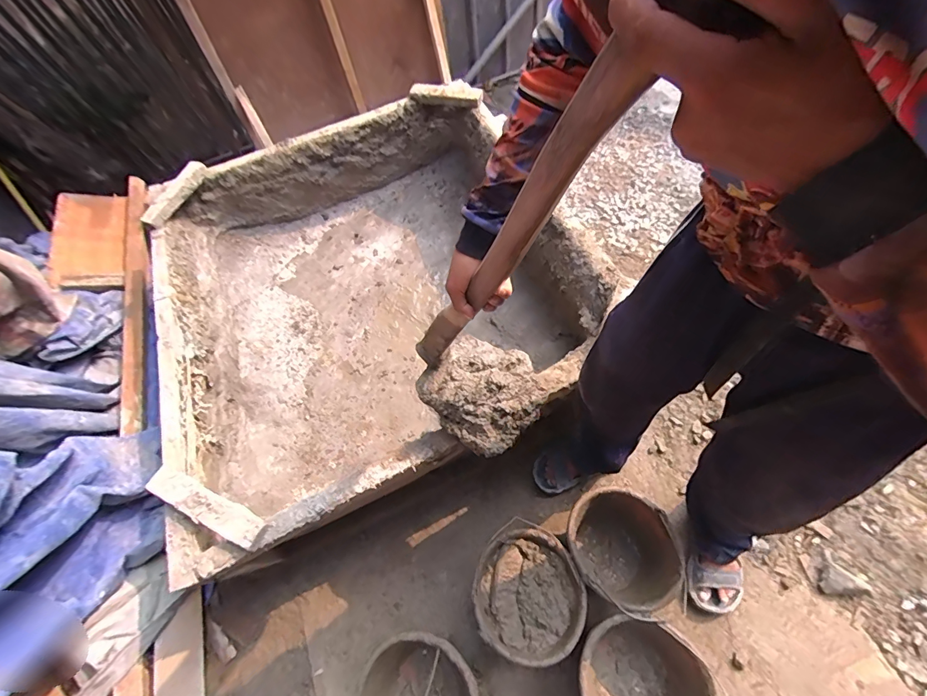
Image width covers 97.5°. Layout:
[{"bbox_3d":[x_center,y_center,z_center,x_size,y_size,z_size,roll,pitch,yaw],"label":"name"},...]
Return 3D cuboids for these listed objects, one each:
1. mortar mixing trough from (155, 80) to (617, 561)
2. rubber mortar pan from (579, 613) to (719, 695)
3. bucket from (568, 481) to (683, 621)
[{"bbox_3d":[-0.278,-0.203,1.235,1.106,0.360,1.221,-23,62,-8],"label":"mortar mixing trough"},{"bbox_3d":[0.352,0.684,0.844,0.234,0.167,0.228,-2,61,4],"label":"rubber mortar pan"},{"bbox_3d":[0.365,0.473,0.976,0.246,0.202,0.274,-11,61,-1],"label":"bucket"}]

